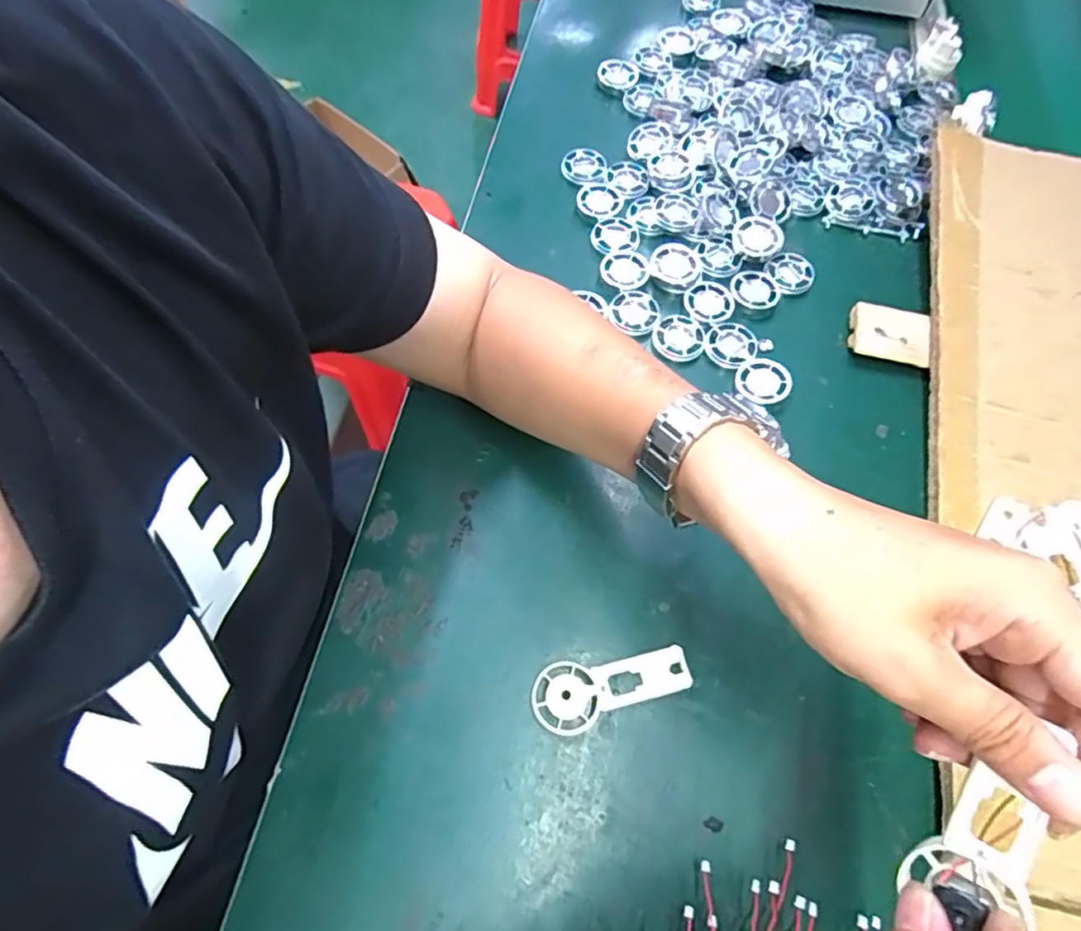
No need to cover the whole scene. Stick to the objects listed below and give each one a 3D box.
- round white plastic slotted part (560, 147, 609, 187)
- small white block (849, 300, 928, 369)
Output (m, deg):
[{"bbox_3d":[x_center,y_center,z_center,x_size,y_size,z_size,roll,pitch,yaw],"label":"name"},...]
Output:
[{"bbox_3d":[0.040,-0.266,0.549,0.039,0.004,0.039,1,65,-2],"label":"round white plastic slotted part"},{"bbox_3d":[0.270,-0.102,0.479,0.058,0.007,0.044,16,82,10],"label":"small white block"}]

